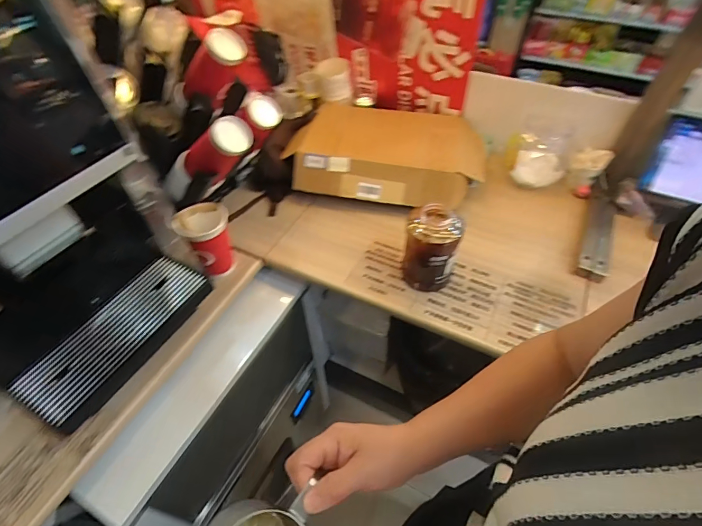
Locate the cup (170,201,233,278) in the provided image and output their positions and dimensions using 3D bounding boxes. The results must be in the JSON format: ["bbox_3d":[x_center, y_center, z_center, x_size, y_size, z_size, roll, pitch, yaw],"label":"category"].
[{"bbox_3d":[-0.271,-0.046,0.746,0.092,0.128,0.091,-1,50,1],"label":"cup"}]

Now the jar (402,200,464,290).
[{"bbox_3d":[0.147,-0.034,0.708,0.092,0.158,0.094,0,51,1],"label":"jar"}]

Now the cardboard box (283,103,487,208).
[{"bbox_3d":[0.090,-0.267,0.942,0.433,0.109,0.314,7,51,7],"label":"cardboard box"}]

